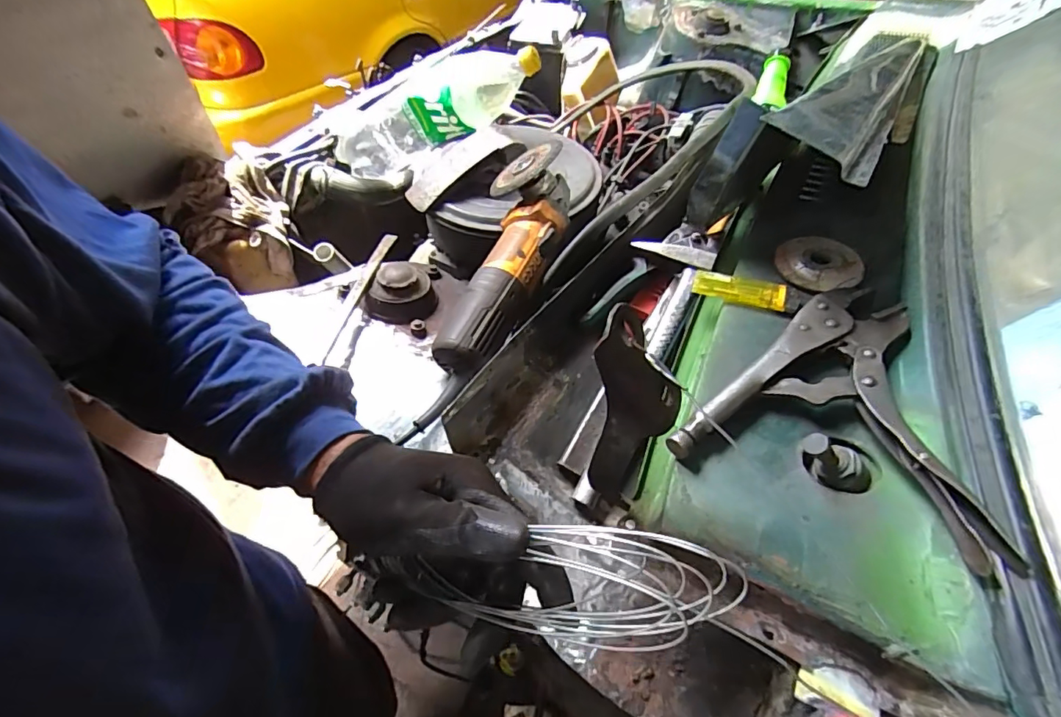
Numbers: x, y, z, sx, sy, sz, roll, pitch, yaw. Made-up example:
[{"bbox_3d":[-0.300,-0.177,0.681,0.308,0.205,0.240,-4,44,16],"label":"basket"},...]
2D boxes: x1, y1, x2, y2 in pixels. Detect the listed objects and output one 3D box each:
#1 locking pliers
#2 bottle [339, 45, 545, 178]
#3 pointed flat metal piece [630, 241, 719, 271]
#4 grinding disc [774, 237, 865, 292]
[{"bbox_3d":[0.203,0.017,0.335,0.168,0.024,0.191,19,52,19],"label":"locking pliers"},{"bbox_3d":[-0.139,-0.346,0.715,0.333,0.092,0.084,-12,41,33],"label":"bottle"},{"bbox_3d":[0.146,-0.109,0.520,0.083,0.010,0.018,16,52,18],"label":"pointed flat metal piece"},{"bbox_3d":[0.239,-0.080,0.420,0.061,0.010,0.064,-2,48,2],"label":"grinding disc"}]

